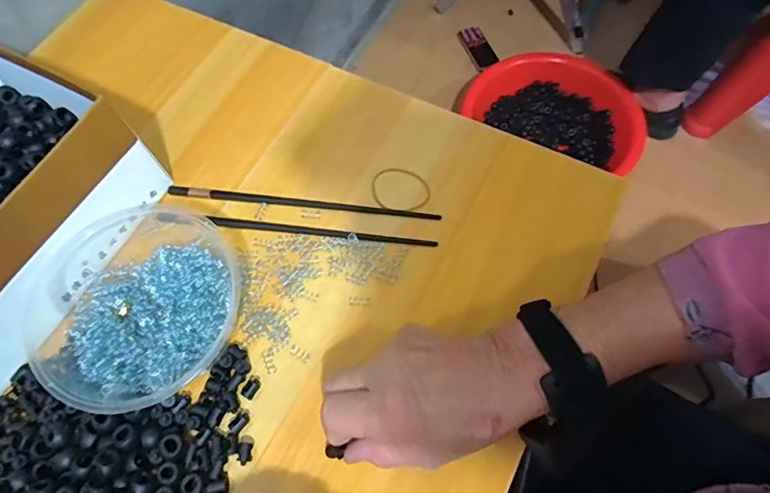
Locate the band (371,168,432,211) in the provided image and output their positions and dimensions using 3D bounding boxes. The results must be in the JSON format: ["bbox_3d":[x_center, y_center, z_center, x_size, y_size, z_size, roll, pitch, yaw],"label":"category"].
[{"bbox_3d":[0.014,-0.050,0.422,0.051,0.004,0.042,1,67,3],"label":"band"}]

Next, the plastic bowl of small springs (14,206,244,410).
[{"bbox_3d":[-0.185,0.036,0.366,0.158,0.052,0.148,-1,67,2],"label":"plastic bowl of small springs"}]

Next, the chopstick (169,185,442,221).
[{"bbox_3d":[-0.071,-0.037,0.419,0.234,0.004,0.008,6,67,5],"label":"chopstick"}]

